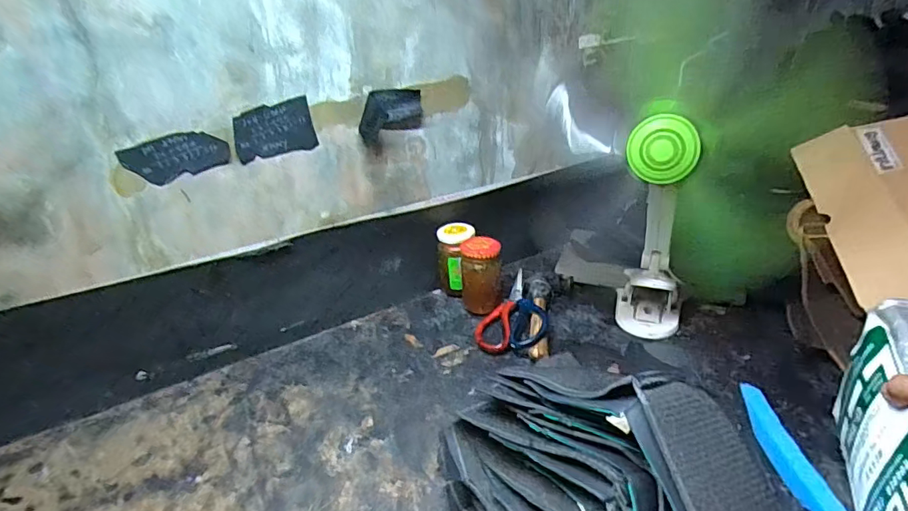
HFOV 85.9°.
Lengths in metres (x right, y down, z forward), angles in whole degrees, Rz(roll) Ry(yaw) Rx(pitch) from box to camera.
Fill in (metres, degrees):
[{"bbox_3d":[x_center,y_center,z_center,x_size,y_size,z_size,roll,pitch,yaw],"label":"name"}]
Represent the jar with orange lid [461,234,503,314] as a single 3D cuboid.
[{"bbox_3d":[0.041,0.026,0.740,0.062,0.095,0.052,-5,26,3],"label":"jar with orange lid"}]

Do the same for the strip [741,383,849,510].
[{"bbox_3d":[0.326,0.196,0.480,0.031,0.007,0.177,-47,16,22],"label":"strip"}]

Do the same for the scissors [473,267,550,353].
[{"bbox_3d":[0.085,0.082,0.725,0.101,0.030,0.158,-3,27,7],"label":"scissors"}]

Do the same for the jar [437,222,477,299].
[{"bbox_3d":[0.006,0.008,0.794,0.058,0.108,0.056,-5,26,2],"label":"jar"}]

